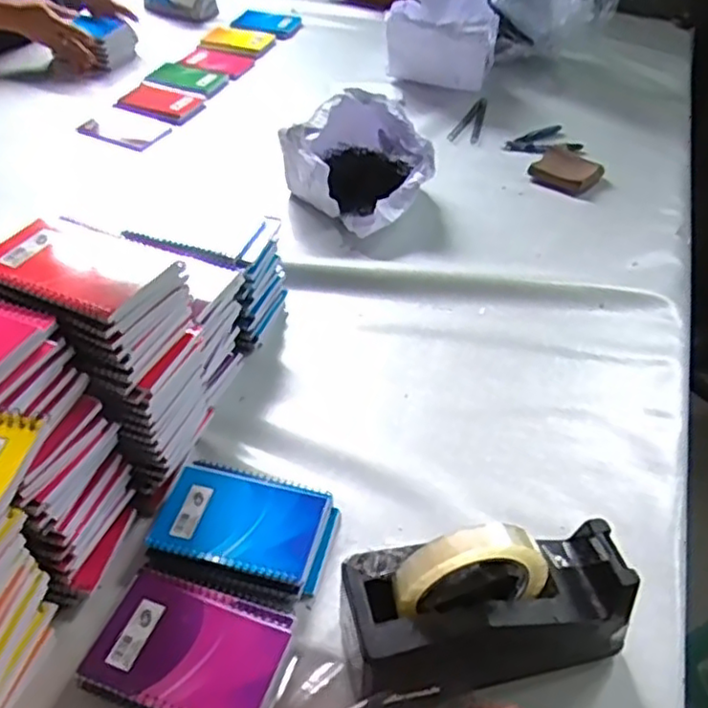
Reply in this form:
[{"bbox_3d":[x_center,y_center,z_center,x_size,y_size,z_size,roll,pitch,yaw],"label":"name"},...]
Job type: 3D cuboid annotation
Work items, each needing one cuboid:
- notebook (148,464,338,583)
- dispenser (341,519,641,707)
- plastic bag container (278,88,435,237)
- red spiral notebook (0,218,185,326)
[{"bbox_3d":[-0.093,0.138,0.571,0.134,0.013,0.092,12,43,11],"label":"notebook"},{"bbox_3d":[0.092,0.175,0.475,0.200,0.126,0.079,-7,44,-10],"label":"dispenser"},{"bbox_3d":[0.008,-0.268,0.927,0.194,0.124,0.167,23,47,21],"label":"plastic bag container"},{"bbox_3d":[-0.208,-0.064,0.508,0.126,0.018,0.085,16,45,14],"label":"red spiral notebook"}]

